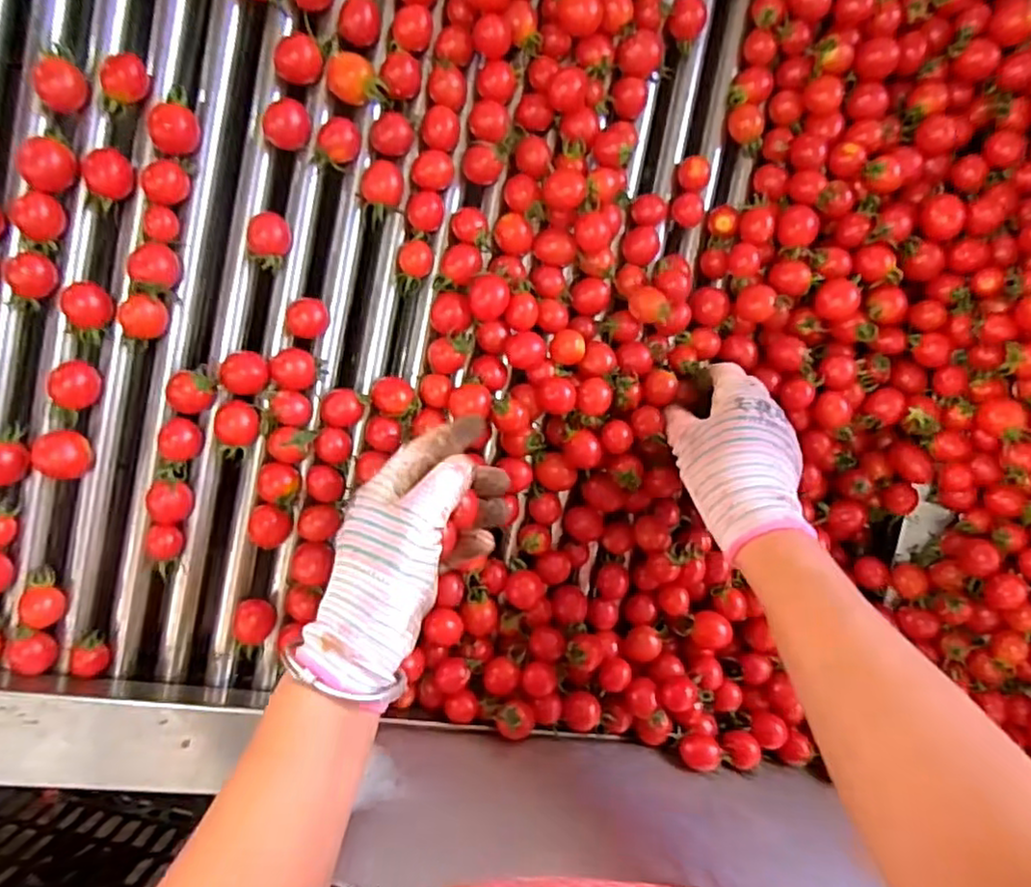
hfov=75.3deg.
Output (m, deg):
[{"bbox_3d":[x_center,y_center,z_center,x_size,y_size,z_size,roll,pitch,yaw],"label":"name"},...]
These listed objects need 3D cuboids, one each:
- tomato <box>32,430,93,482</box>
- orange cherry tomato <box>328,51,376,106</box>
[{"bbox_3d":[-0.289,0.007,0.422,0.026,0.029,0.032,-7,92,3],"label":"tomato"},{"bbox_3d":[-0.106,-0.235,0.435,0.029,0.025,0.024,-27,90,4],"label":"orange cherry tomato"}]

